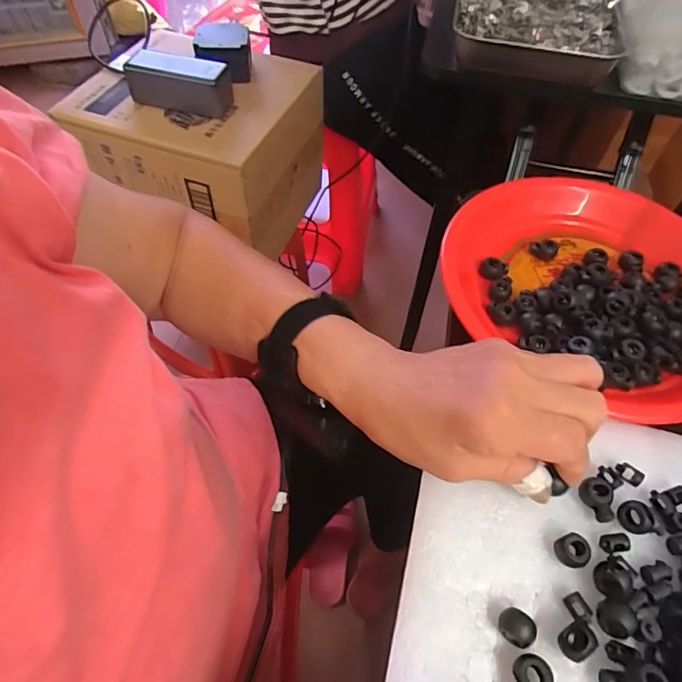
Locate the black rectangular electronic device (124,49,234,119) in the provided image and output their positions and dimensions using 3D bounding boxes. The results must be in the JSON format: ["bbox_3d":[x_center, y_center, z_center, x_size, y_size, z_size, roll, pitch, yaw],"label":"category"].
[{"bbox_3d":[-0.215,-0.343,0.633,0.130,0.052,0.056,14,57,7],"label":"black rectangular electronic device"}]

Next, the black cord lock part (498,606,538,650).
[{"bbox_3d":[0.088,0.144,0.240,0.017,0.012,0.014,29,61,16],"label":"black cord lock part"}]

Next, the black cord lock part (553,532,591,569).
[{"bbox_3d":[0.125,0.114,0.258,0.015,0.011,0.017,-20,60,-14],"label":"black cord lock part"}]

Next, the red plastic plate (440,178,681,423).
[{"bbox_3d":[0.203,-0.049,0.375,0.208,0.031,0.224,1,57,-1],"label":"red plastic plate"}]

